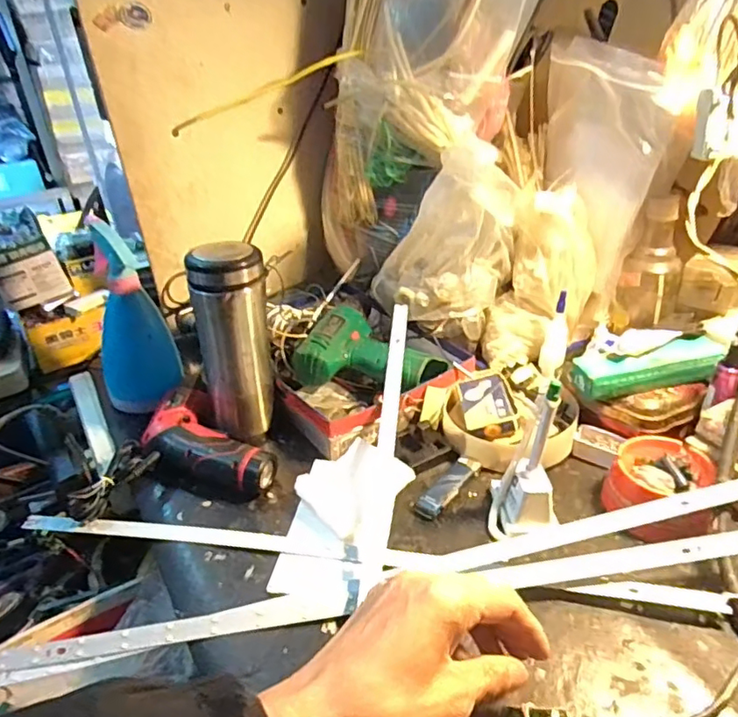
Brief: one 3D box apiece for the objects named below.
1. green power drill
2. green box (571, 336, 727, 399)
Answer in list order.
[{"bbox_3d":[0.006,-0.011,0.632,0.153,0.055,0.129,6,34,16],"label":"green power drill"},{"bbox_3d":[0.265,0.004,0.556,0.153,0.023,0.042,-10,33,-10],"label":"green box"}]

